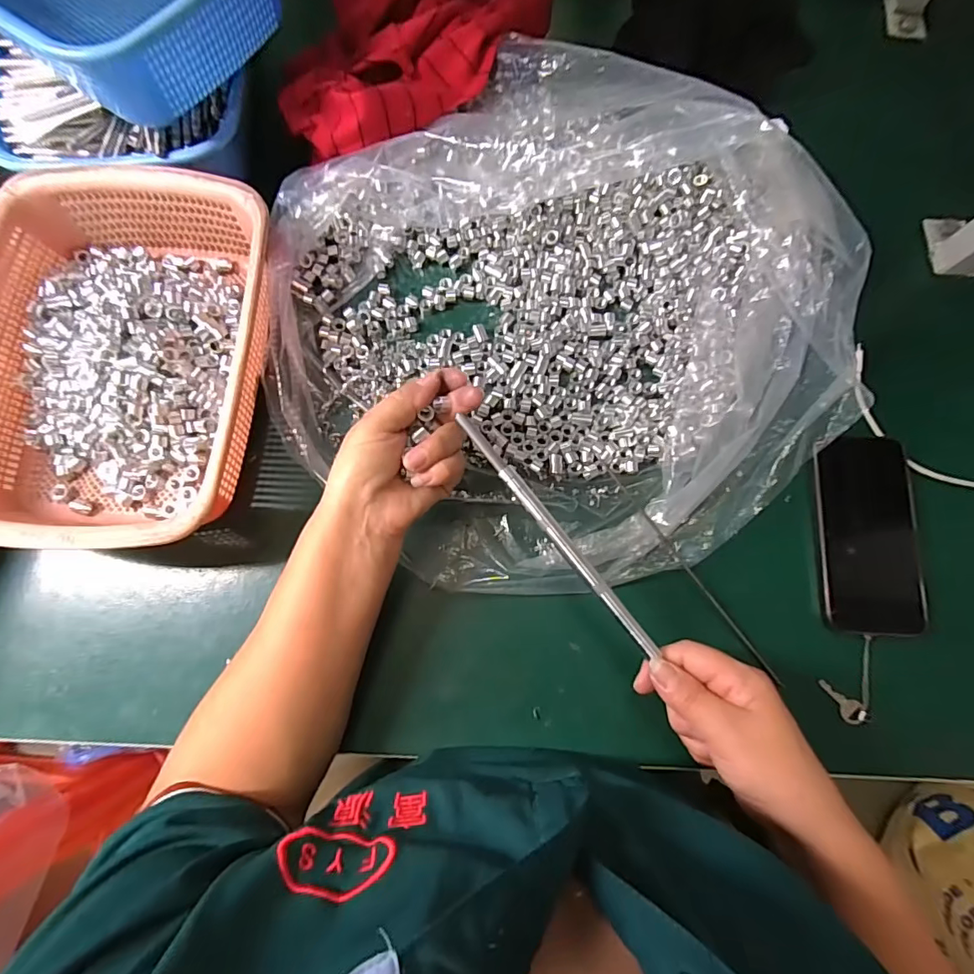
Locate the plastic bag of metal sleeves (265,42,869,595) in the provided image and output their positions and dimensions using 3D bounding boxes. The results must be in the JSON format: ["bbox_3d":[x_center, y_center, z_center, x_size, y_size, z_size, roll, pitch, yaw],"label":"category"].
[{"bbox_3d":[0.051,-0.150,0.377,0.447,0.109,0.460,-41,81,-10],"label":"plastic bag of metal sleeves"}]

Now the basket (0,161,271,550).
[{"bbox_3d":[-0.281,-0.100,0.382,0.213,0.069,0.294,3,77,-1],"label":"basket"}]

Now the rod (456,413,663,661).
[{"bbox_3d":[0.047,0.032,0.332,0.009,0.005,0.199,-39,89,-7],"label":"rod"}]

